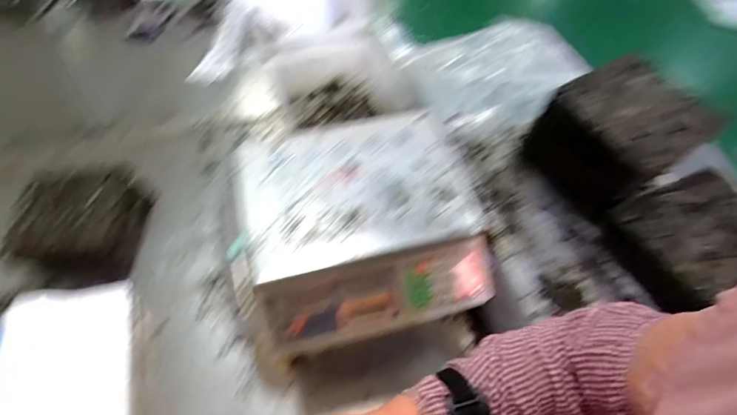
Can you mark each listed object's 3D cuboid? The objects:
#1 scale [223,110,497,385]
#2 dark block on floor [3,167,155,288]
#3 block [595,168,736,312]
[{"bbox_3d":[-0.018,0.026,0.622,0.354,0.114,0.313,-15,59,-9],"label":"scale"},{"bbox_3d":[-0.555,0.030,0.818,0.188,0.118,0.216,2,58,1],"label":"dark block on floor"},{"bbox_3d":[0.490,0.057,0.643,0.198,0.086,0.177,-18,59,-11],"label":"block"}]

